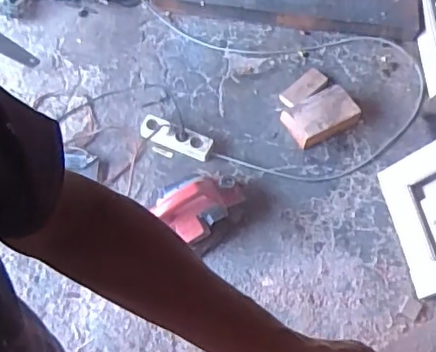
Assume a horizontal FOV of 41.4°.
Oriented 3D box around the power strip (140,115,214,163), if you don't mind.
[{"bbox_3d":[-0.116,-0.107,1.589,0.209,0.030,0.072,24,63,10],"label":"power strip"}]

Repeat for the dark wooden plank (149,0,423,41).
[{"bbox_3d":[0.220,-0.589,1.845,0.841,0.053,0.256,5,62,0],"label":"dark wooden plank"}]

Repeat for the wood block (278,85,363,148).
[{"bbox_3d":[0.290,-0.172,1.637,0.204,0.075,0.132,-27,66,-16],"label":"wood block"}]

